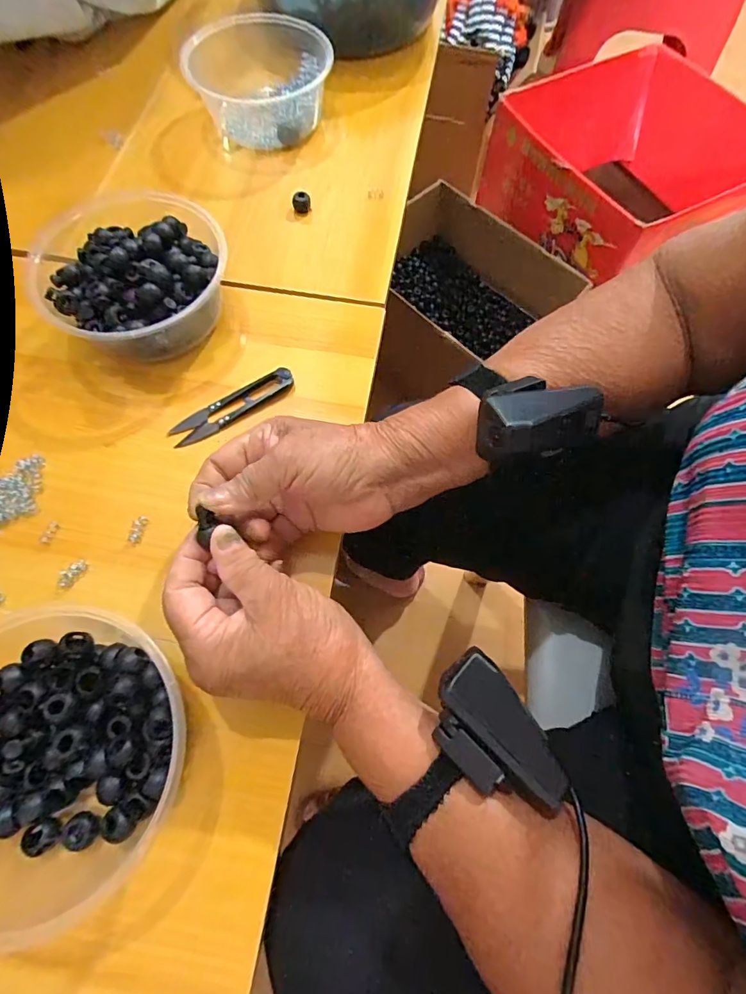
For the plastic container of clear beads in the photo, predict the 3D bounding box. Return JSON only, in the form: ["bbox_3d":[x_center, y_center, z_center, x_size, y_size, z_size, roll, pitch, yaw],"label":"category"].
[{"bbox_3d":[-0.114,-0.427,0.465,0.138,0.057,0.141,-8,69,-5],"label":"plastic container of clear beads"}]

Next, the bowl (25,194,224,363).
[{"bbox_3d":[-0.189,-0.166,0.362,0.142,0.055,0.141,1,69,-1],"label":"bowl"}]

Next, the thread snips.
[{"bbox_3d":[-0.108,-0.071,0.353,0.101,0.009,0.022,-32,73,-13],"label":"thread snips"}]

